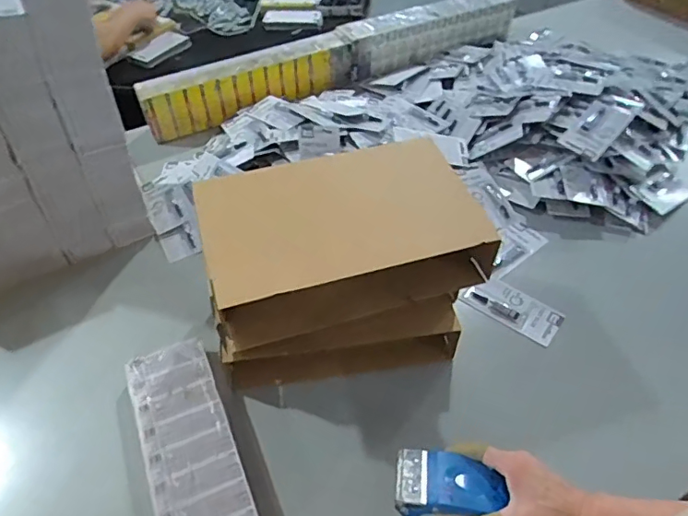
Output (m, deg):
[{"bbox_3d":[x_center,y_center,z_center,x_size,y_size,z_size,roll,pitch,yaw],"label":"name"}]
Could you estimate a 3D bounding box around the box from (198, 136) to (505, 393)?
[{"bbox_3d":[-0.005,0.023,0.740,0.337,0.275,0.193,-11,50,-9],"label":"box"}]

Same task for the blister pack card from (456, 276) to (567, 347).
[{"bbox_3d":[0.282,0.081,0.872,0.158,0.016,0.080,28,54,22],"label":"blister pack card"}]

